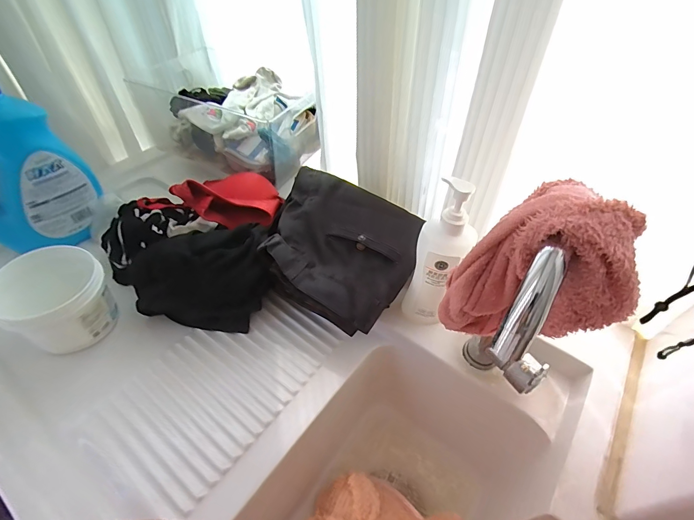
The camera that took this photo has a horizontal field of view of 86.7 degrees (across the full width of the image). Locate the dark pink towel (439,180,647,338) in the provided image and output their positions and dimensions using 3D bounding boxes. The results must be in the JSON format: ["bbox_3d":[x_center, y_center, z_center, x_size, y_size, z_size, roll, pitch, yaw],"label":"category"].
[{"bbox_3d":[0.141,0.020,0.285,0.114,0.157,0.049,17,51,13],"label":"dark pink towel"}]

